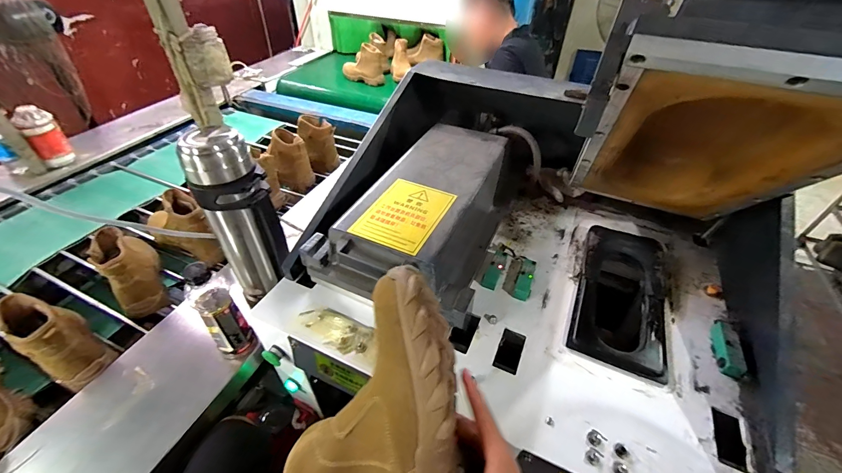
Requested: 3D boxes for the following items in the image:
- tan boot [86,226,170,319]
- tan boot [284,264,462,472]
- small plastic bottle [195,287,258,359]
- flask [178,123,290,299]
[{"bbox_3d":[-0.653,0.069,0.795,0.081,0.175,0.151,-24,50,-24],"label":"tan boot"},{"bbox_3d":[-0.036,0.167,0.357,0.181,0.263,0.108,-3,0,21],"label":"tan boot"},{"bbox_3d":[-0.372,0.168,0.675,0.063,0.164,0.053,-33,54,-30],"label":"small plastic bottle"},{"bbox_3d":[-0.325,-0.023,0.656,0.114,0.332,0.113,-24,50,-24],"label":"flask"}]

